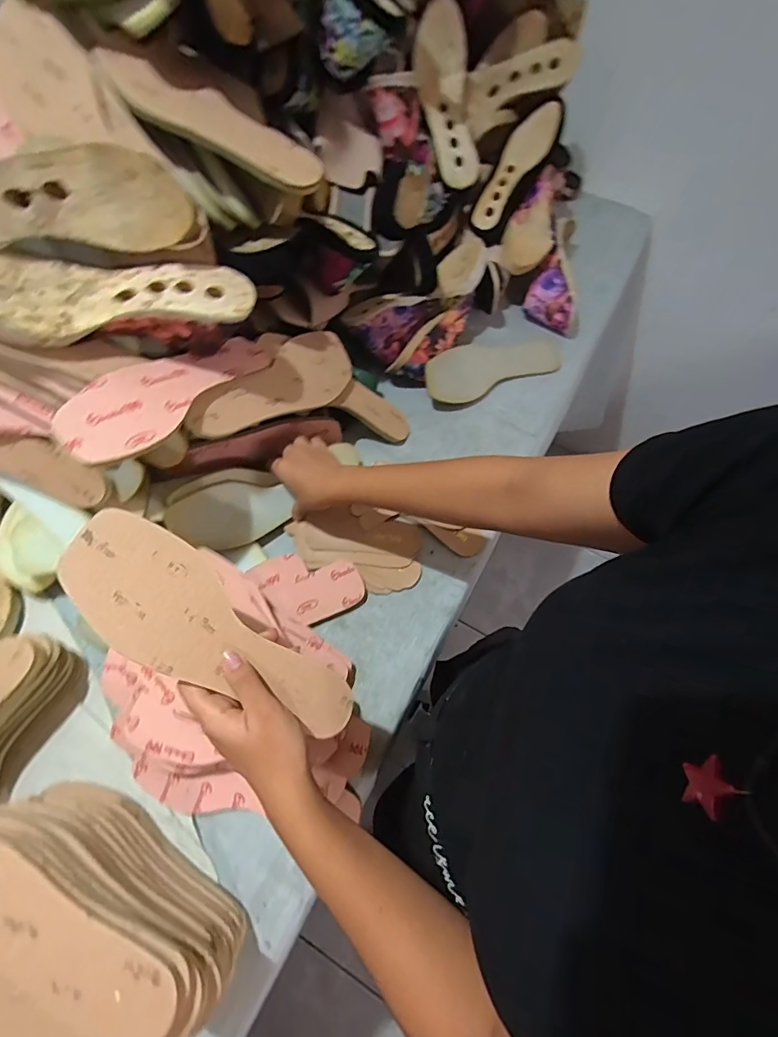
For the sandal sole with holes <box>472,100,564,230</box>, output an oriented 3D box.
[{"bbox_3d":[0.194,-0.549,0.740,0.073,0.041,0.222,32,93,12],"label":"sandal sole with holes"}]

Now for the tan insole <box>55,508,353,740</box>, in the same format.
[{"bbox_3d":[-0.127,0.087,0.350,0.235,0.006,0.082,38,58,-11],"label":"tan insole"}]

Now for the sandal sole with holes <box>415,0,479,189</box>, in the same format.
[{"bbox_3d":[0.094,-0.654,0.735,0.078,0.087,0.241,-12,98,-7],"label":"sandal sole with holes"}]

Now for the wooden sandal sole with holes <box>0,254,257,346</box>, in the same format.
[{"bbox_3d":[-0.252,-0.212,0.417,0.238,0.052,0.082,-13,66,-8],"label":"wooden sandal sole with holes"}]

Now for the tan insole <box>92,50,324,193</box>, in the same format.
[{"bbox_3d":[-0.170,-0.380,0.446,0.225,0.013,0.056,29,82,-2],"label":"tan insole"}]

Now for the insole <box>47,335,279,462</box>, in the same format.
[{"bbox_3d":[-0.213,-0.132,0.466,0.073,0.023,0.239,28,48,10],"label":"insole"}]

